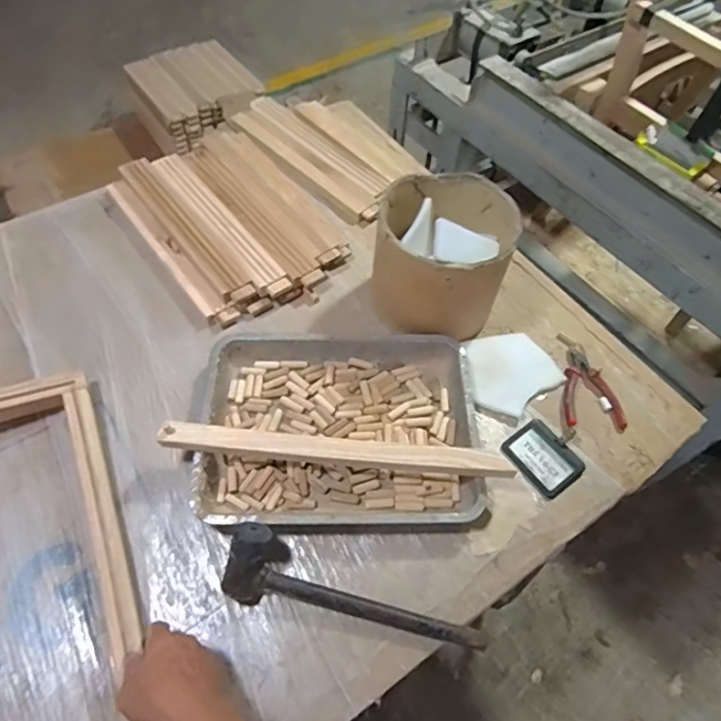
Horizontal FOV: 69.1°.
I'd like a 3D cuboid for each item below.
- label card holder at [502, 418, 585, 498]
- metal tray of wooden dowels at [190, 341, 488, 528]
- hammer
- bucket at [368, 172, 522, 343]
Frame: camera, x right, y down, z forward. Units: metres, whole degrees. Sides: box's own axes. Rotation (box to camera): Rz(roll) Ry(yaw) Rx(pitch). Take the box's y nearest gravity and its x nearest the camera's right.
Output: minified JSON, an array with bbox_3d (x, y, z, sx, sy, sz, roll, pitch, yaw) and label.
[{"bbox_3d":[0.271,0.142,0.774,0.081,0.004,0.102,-32,65,-20],"label":"label card holder"},{"bbox_3d":[-0.032,0.092,0.761,0.396,0.049,0.294,-1,58,-3],"label":"metal tray of wooden dowels"},{"bbox_3d":[-0.010,0.297,0.621,0.317,0.084,0.082,21,60,10],"label":"hammer"},{"bbox_3d":[0.130,-0.172,0.834,0.195,0.190,0.207,1,58,-2],"label":"bucket"}]

